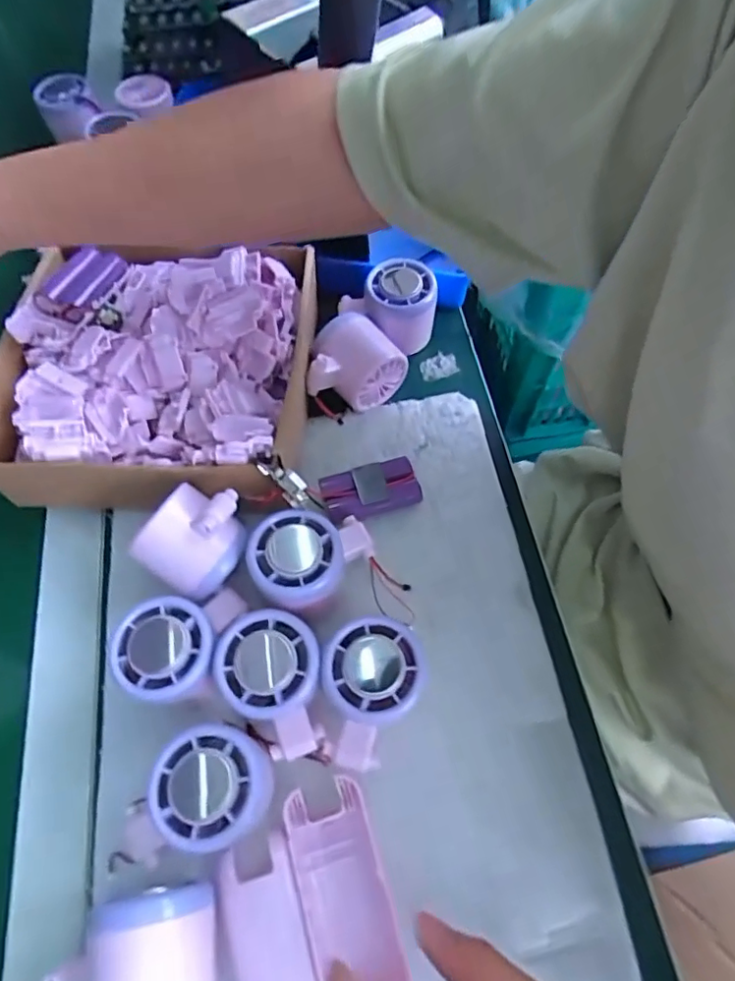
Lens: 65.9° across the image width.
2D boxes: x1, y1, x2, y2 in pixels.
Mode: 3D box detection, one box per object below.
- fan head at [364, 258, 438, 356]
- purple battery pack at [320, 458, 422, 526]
[{"bbox_3d":[0.026,-0.144,0.451,0.054,0.055,0.055,-6,64,-2],"label":"fan head"},{"bbox_3d":[0.002,0.000,0.395,0.065,0.018,0.035,-15,64,-6],"label":"purple battery pack"}]

